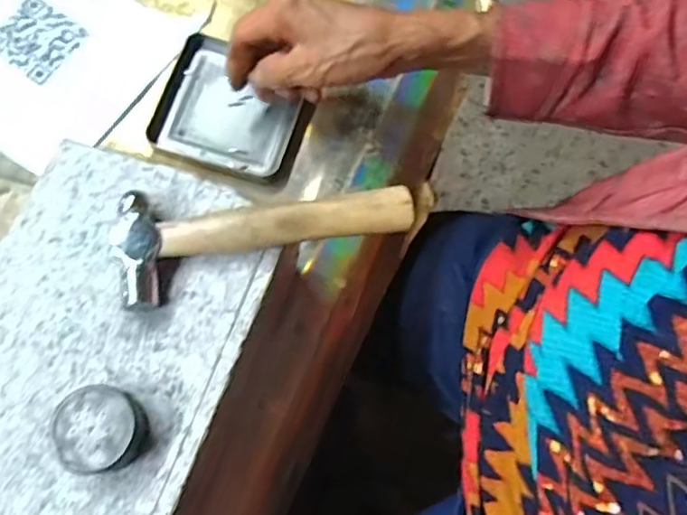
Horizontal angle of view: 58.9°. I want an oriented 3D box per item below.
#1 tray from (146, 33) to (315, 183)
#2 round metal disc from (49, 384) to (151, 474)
[{"bbox_3d":[-0.078,-0.107,0.436,0.106,0.015,0.093,16,68,7],"label":"tray"},{"bbox_3d":[-0.112,0.080,0.281,0.038,0.022,0.037,0,71,0],"label":"round metal disc"}]

